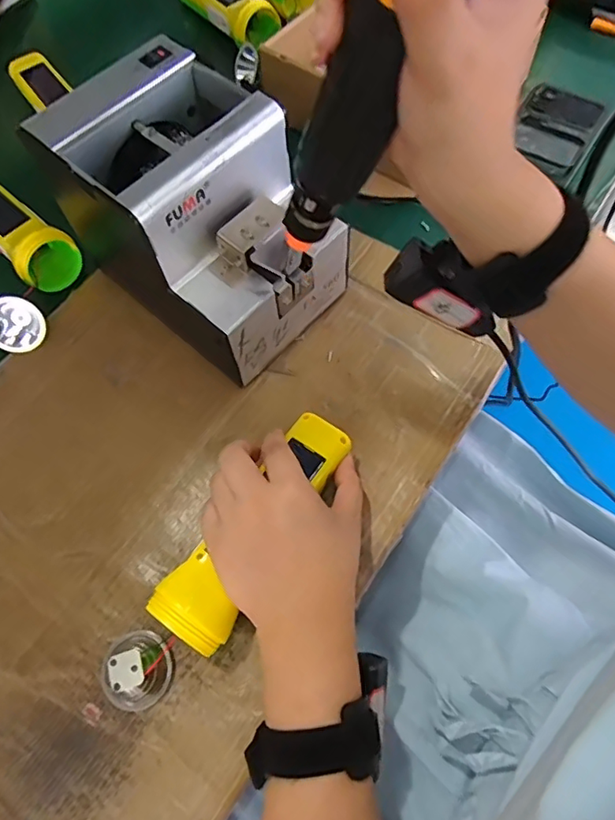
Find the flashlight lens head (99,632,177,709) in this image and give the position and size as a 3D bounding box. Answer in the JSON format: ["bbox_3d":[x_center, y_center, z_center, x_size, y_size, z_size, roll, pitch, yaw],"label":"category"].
[{"bbox_3d":[-0.107,0.158,0.324,0.042,0.026,0.042,-1,66,2],"label":"flashlight lens head"}]

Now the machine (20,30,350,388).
[{"bbox_3d":[-0.072,-0.137,0.393,0.172,0.144,0.118,38,73,18],"label":"machine"}]

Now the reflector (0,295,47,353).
[{"bbox_3d":[-0.238,-0.070,0.435,0.042,0.030,0.039,-42,71,-15],"label":"reflector"}]

